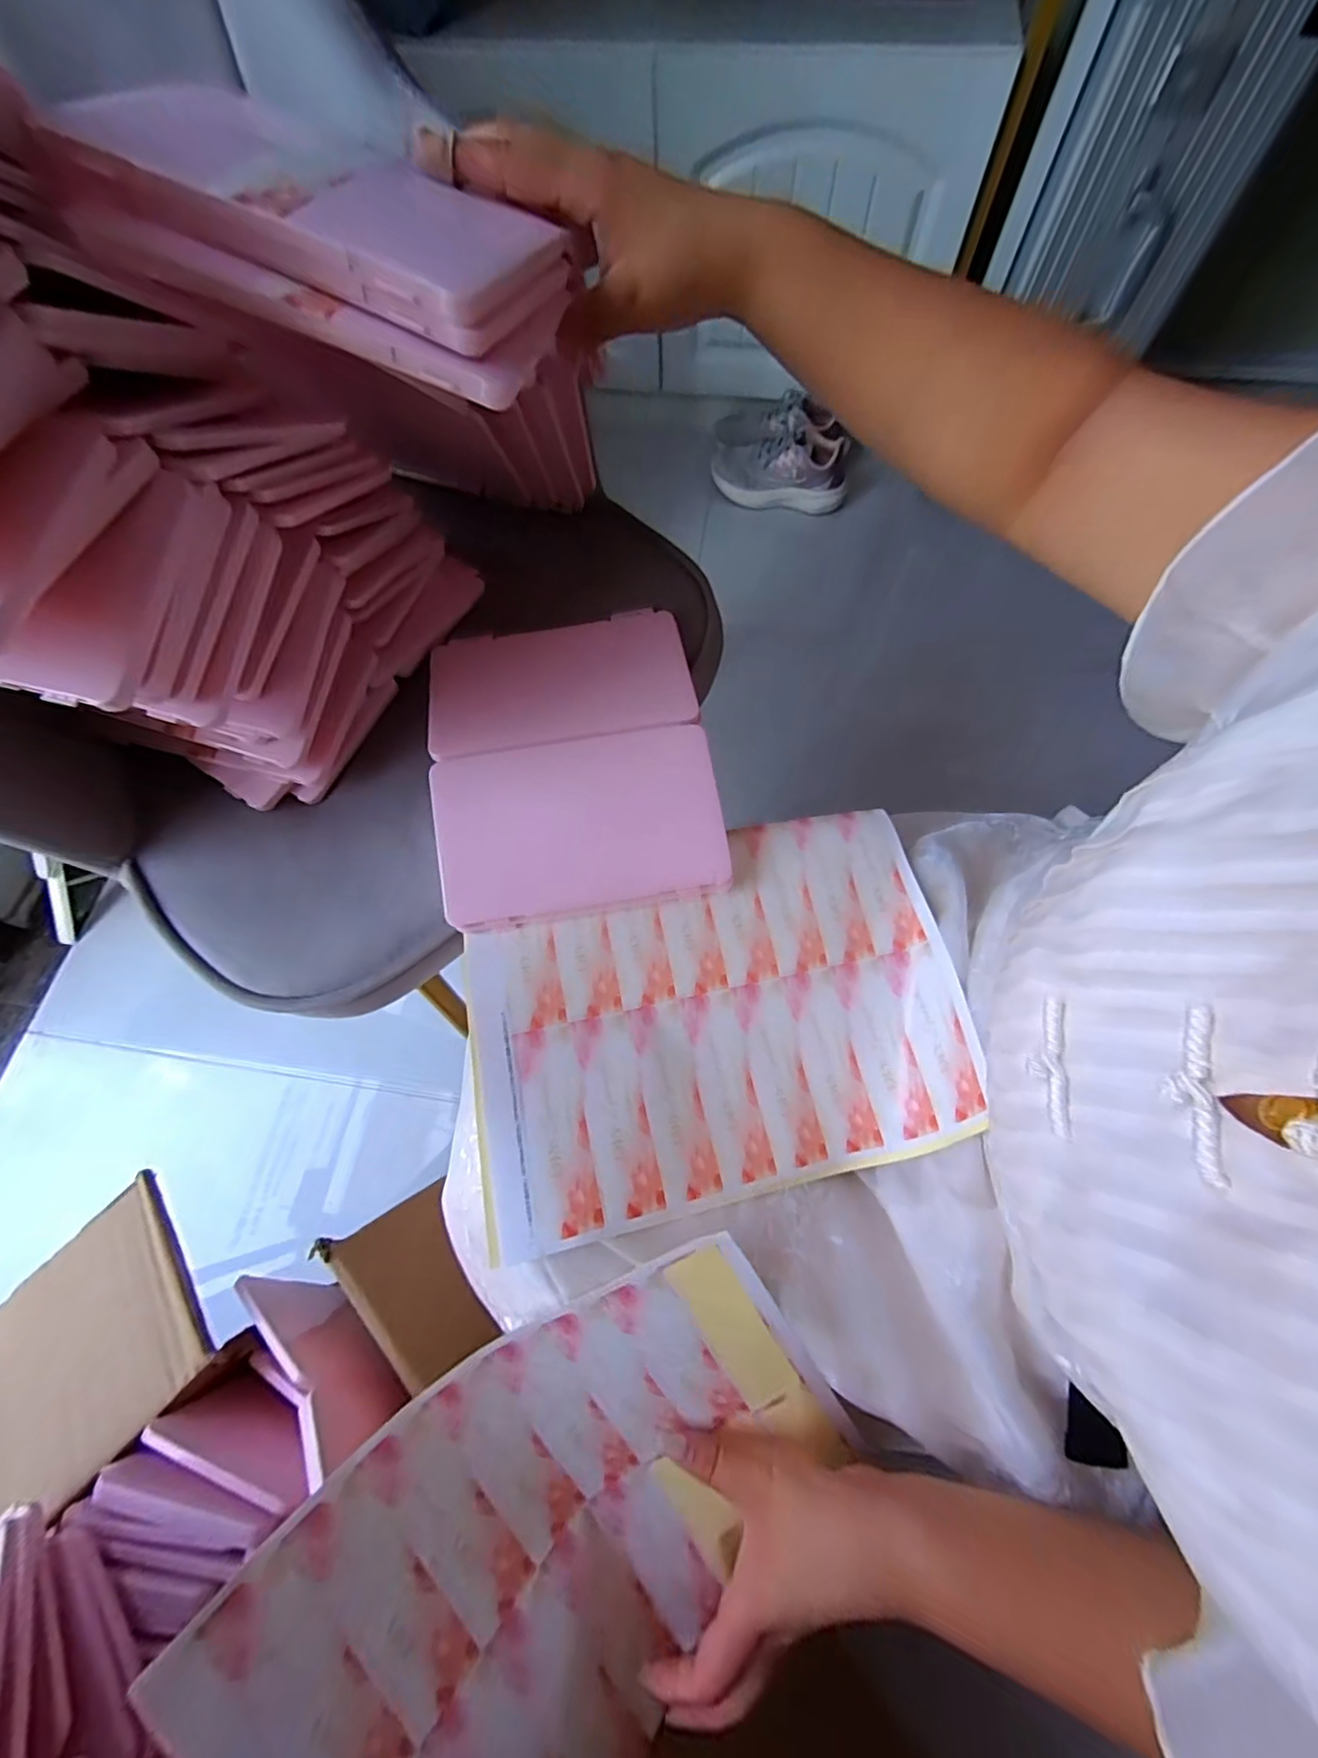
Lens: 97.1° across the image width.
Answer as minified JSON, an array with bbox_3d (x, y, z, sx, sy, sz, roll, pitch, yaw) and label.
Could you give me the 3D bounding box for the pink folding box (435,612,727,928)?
[{"bbox_3d":[-0.058,-0.083,0.391,0.174,0.038,0.214,-11,68,-3],"label":"pink folding box"}]

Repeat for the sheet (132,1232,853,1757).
[{"bbox_3d":[-0.036,0.331,0.277,0.276,0.073,0.217,-38,96,-29],"label":"sheet"}]

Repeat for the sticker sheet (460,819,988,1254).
[{"bbox_3d":[0.037,0.070,0.350,0.309,0.043,0.214,-9,72,-10],"label":"sticker sheet"}]

